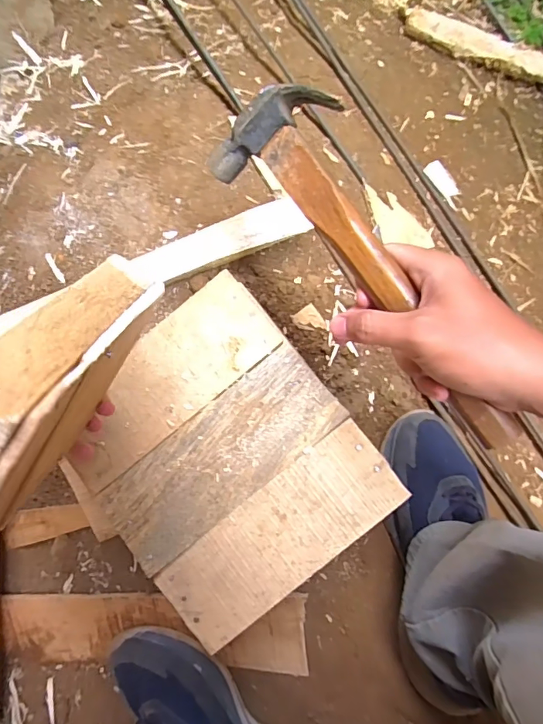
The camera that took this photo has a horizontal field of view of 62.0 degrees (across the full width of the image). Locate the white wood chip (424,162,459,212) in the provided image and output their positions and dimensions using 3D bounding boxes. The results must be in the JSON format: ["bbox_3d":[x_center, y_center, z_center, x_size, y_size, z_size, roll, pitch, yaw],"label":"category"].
[{"bbox_3d":[0.234,-0.239,0.610,0.027,0.010,0.072,-31,78,-4],"label":"white wood chip"}]

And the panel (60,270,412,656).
[{"bbox_3d":[-0.050,0.092,0.421,0.237,0.020,0.264,-38,88,-1],"label":"panel"}]

